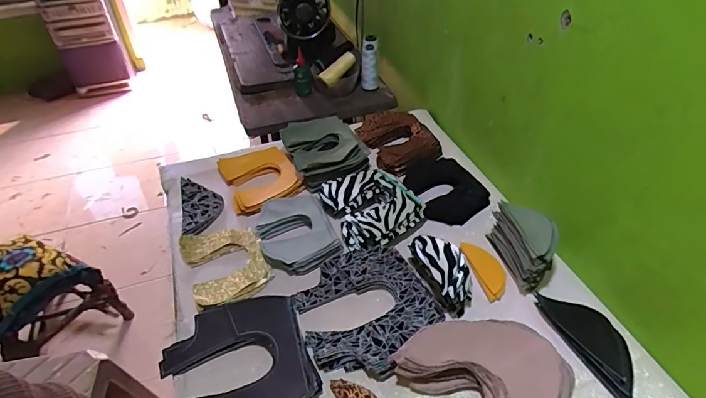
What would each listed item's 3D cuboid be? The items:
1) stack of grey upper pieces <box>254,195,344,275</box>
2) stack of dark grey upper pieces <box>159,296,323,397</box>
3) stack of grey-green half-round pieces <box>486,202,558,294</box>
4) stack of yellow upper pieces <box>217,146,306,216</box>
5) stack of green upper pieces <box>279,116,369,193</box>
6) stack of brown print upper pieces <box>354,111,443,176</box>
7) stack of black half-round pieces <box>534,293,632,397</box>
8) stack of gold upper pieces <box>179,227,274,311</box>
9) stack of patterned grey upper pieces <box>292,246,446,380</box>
[{"bbox_3d":[-0.099,0.051,0.757,0.117,0.021,0.166,-17,44,-17],"label":"stack of grey upper pieces"},{"bbox_3d":[-0.153,0.219,0.585,0.186,0.024,0.193,-16,44,-16],"label":"stack of dark grey upper pieces"},{"bbox_3d":[0.272,0.064,0.695,0.058,0.075,0.128,-9,43,-9],"label":"stack of grey-green half-round pieces"},{"bbox_3d":[-0.181,-0.039,0.879,0.134,0.031,0.166,-19,45,-18],"label":"stack of yellow upper pieces"},{"bbox_3d":[-0.060,-0.105,0.907,0.144,0.051,0.170,-19,45,-19],"label":"stack of green upper pieces"},{"bbox_3d":[0.097,-0.130,0.953,0.137,0.034,0.174,-20,45,-19],"label":"stack of brown print upper pieces"},{"bbox_3d":[0.326,0.188,0.603,0.063,0.026,0.165,-17,44,-16],"label":"stack of black half-round pieces"},{"bbox_3d":[-0.209,0.106,0.734,0.121,0.019,0.159,-20,45,-19],"label":"stack of gold upper pieces"},{"bbox_3d":[0.017,0.156,0.645,0.181,0.022,0.200,-19,45,-19],"label":"stack of patterned grey upper pieces"}]

